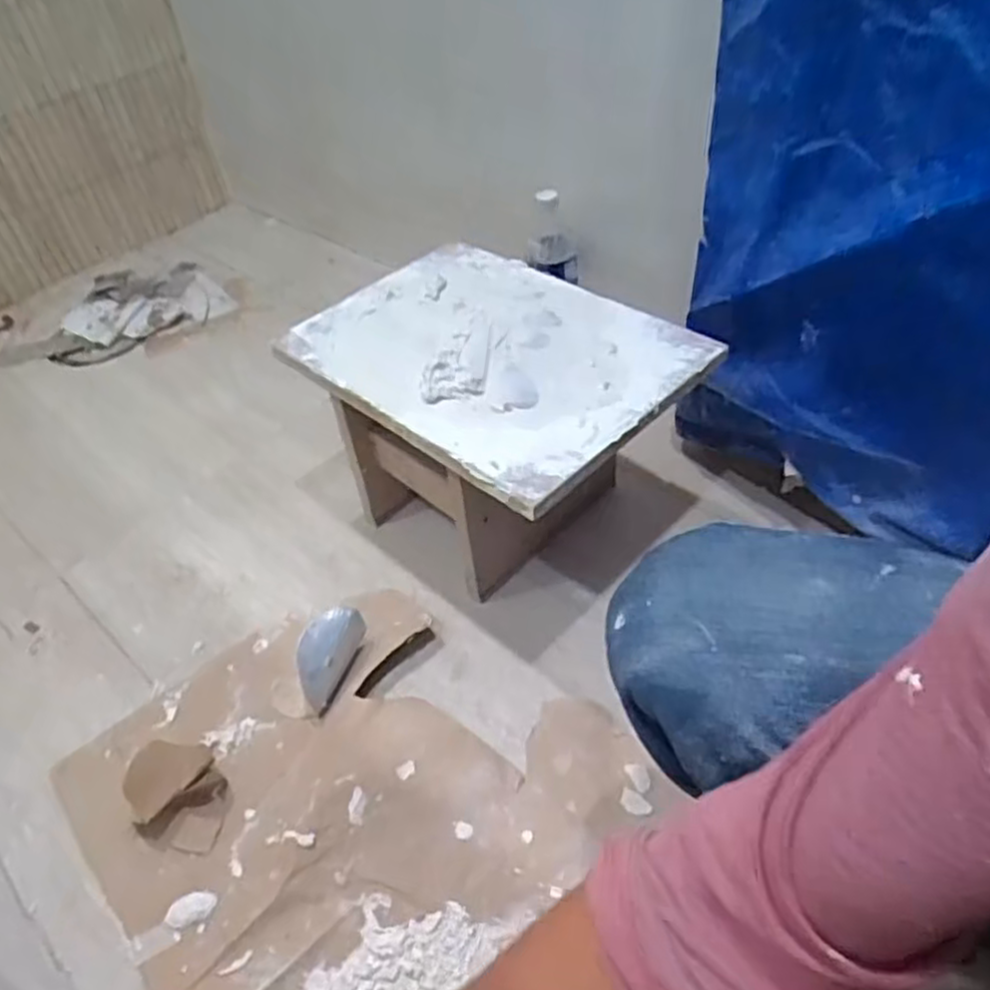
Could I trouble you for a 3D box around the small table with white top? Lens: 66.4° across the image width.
[{"bbox_3d":[-0.003,-0.074,0.865,0.397,0.244,0.289,31,55,35],"label":"small table with white top"}]

